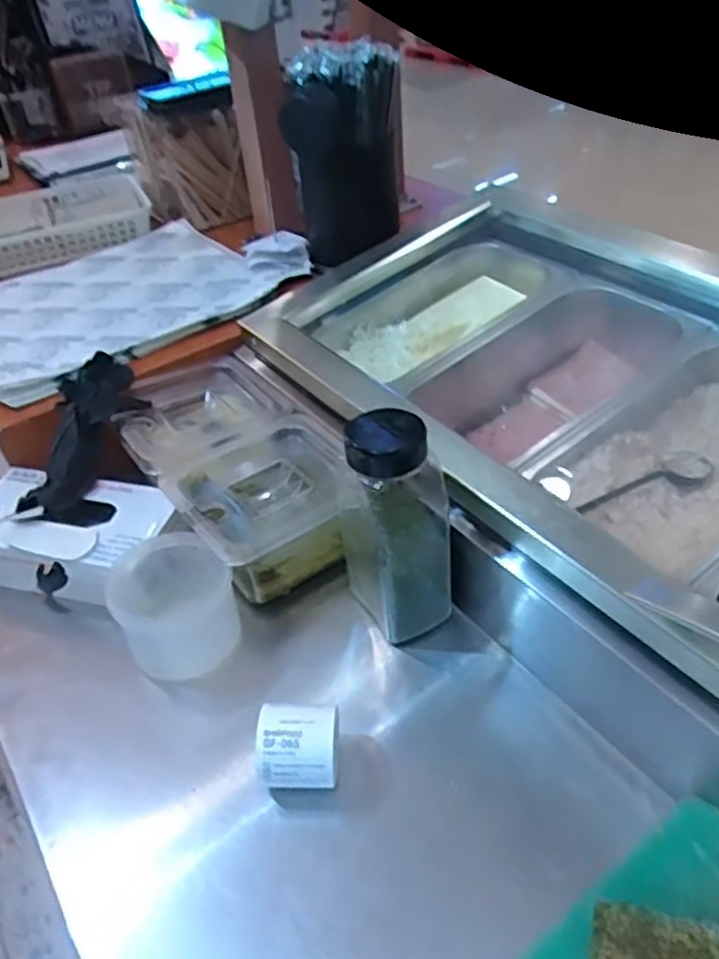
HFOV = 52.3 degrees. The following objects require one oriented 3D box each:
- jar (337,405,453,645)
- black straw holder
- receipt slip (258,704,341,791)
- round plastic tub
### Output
[{"bbox_3d":[0.029,0.037,0.633,0.072,0.203,0.095,-20,42,-16],"label":"jar"},{"bbox_3d":[-0.022,-0.415,0.942,0.142,0.234,0.101,-13,40,-8],"label":"black straw holder"},{"bbox_3d":[-0.044,0.200,0.550,0.062,0.055,0.063,-4,40,3],"label":"receipt slip"},{"bbox_3d":[-0.172,0.109,0.664,0.097,0.091,0.106,-4,40,3],"label":"round plastic tub"}]

